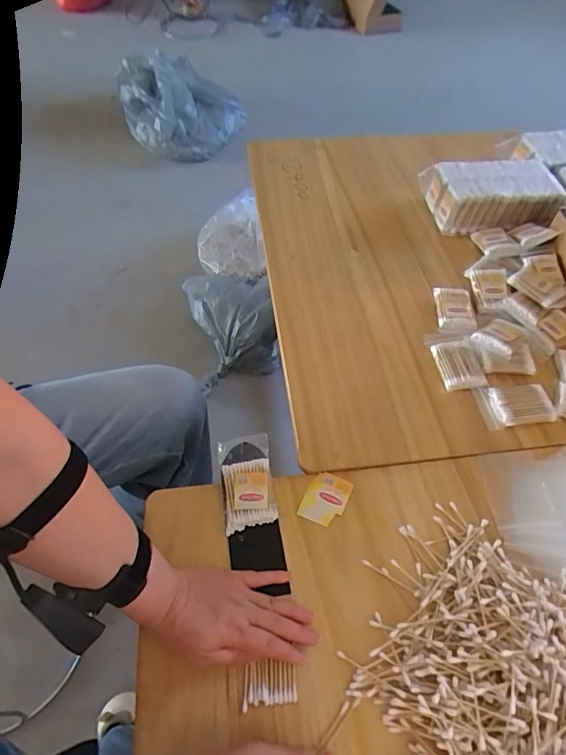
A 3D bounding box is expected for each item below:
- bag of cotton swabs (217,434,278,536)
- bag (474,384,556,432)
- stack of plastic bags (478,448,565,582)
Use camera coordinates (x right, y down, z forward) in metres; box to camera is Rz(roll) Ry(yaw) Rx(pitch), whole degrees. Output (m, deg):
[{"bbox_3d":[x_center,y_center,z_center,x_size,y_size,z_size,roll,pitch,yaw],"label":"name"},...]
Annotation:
[{"bbox_3d":[-0.044,0.125,0.549,0.062,0.018,0.114,-9,57,-4],"label":"bag of cotton swabs"},{"bbox_3d":[0.316,0.036,0.613,0.092,0.019,0.062,-9,57,-4],"label":"bag"},{"bbox_3d":[0.340,0.157,0.531,0.169,0.026,0.159,-4,57,-1],"label":"stack of plastic bags"}]

